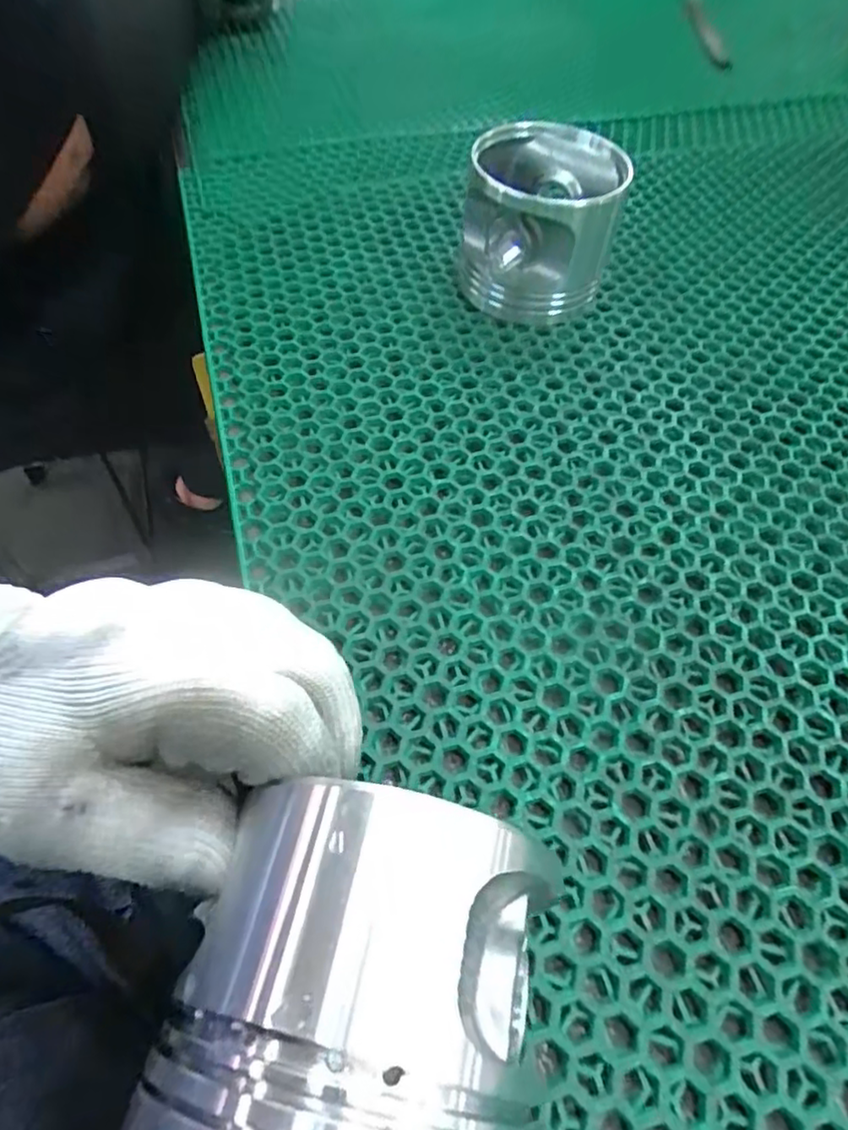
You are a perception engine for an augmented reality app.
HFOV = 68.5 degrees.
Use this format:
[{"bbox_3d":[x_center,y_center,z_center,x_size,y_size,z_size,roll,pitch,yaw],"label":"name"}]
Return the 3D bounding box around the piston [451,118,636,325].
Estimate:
[{"bbox_3d":[0.059,-0.177,0.328,0.080,0.068,0.076,12,57,7],"label":"piston"}]

